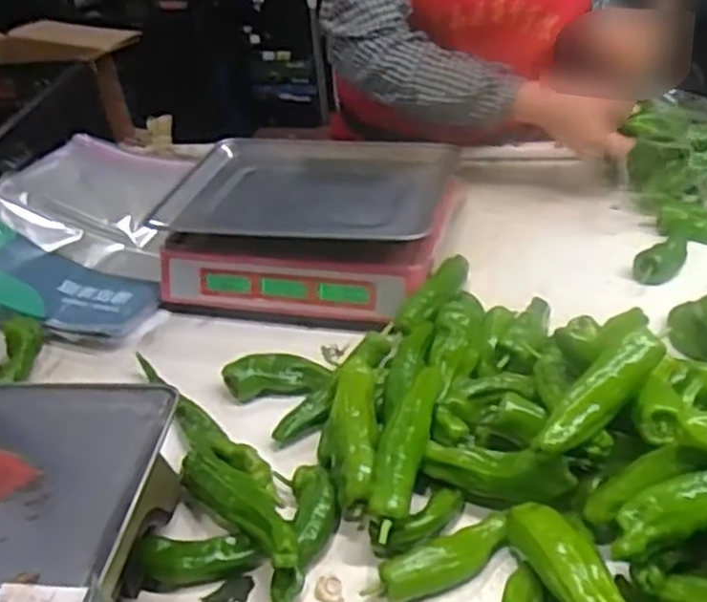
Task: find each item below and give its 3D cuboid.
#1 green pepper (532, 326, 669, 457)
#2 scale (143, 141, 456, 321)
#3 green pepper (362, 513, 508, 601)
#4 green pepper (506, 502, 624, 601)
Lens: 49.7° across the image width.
[{"bbox_3d":[0.187,0.069,0.578,0.130,0.027,0.033,-41,45,-14],"label":"green pepper"},{"bbox_3d":[-0.046,-0.100,0.927,0.329,0.095,0.276,7,37,18],"label":"scale"},{"bbox_3d":[0.068,0.194,0.573,0.116,0.027,0.032,-18,37,-16],"label":"green pepper"},{"bbox_3d":[0.147,0.179,0.513,0.033,0.028,0.128,-17,37,-15],"label":"green pepper"}]

